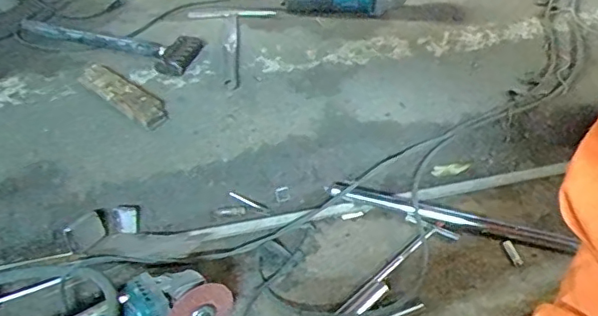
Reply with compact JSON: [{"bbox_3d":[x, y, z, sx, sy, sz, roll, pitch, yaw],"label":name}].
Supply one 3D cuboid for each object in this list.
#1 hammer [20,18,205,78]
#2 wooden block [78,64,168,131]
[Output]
[{"bbox_3d":[-0.329,-0.217,1.006,0.320,0.049,0.113,12,41,17],"label":"hammer"},{"bbox_3d":[-0.281,-0.104,0.897,0.058,0.019,0.190,-33,48,-33],"label":"wooden block"}]

